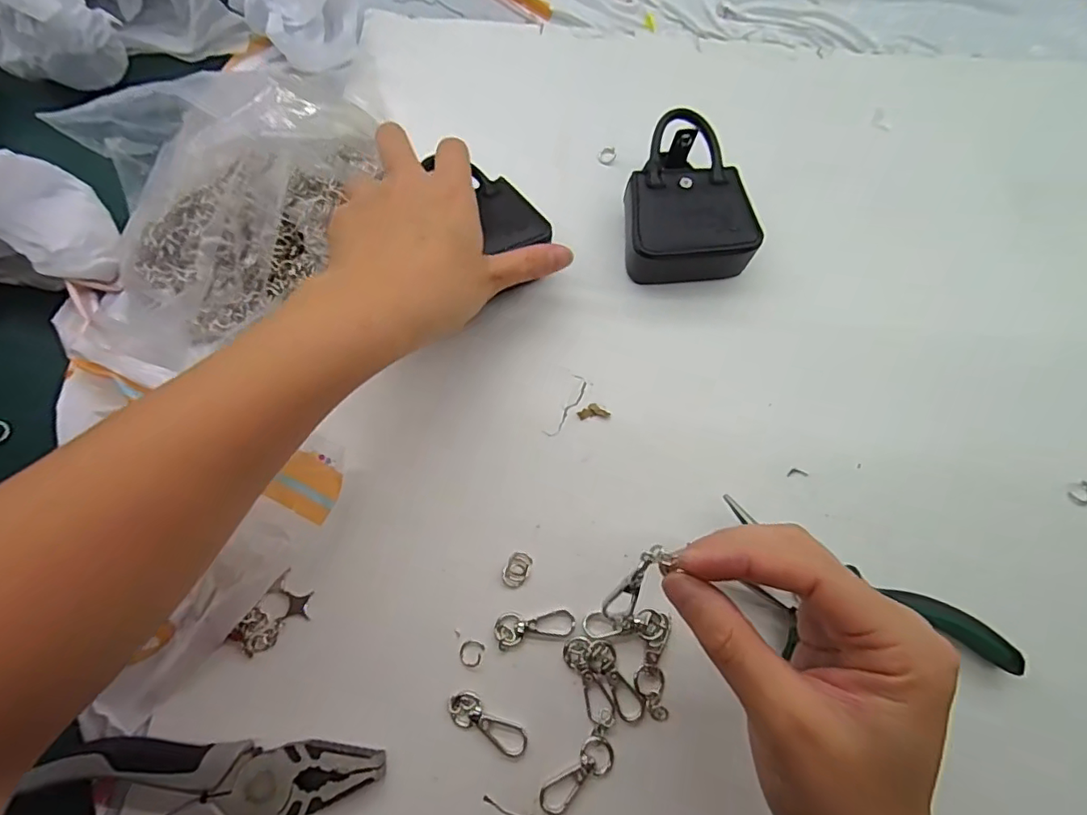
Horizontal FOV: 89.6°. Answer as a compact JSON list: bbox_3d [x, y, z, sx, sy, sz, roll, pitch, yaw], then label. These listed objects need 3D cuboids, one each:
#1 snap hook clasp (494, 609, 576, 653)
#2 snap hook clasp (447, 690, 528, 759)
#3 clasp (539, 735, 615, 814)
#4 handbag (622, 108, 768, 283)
[{"bbox_3d":[-0.005,0.111,0.279,0.041,0.004,0.017,-12,71,-4],"label":"snap hook clasp"},{"bbox_3d":[-0.027,0.153,0.264,0.041,0.004,0.015,27,73,9],"label":"snap hook clasp"},{"bbox_3d":[0.016,0.174,0.256,0.041,0.004,0.017,-42,76,-13],"label":"clasp"},{"bbox_3d":[0.089,-0.128,0.345,0.078,0.044,0.102,-3,71,-1],"label":"handbag"}]

